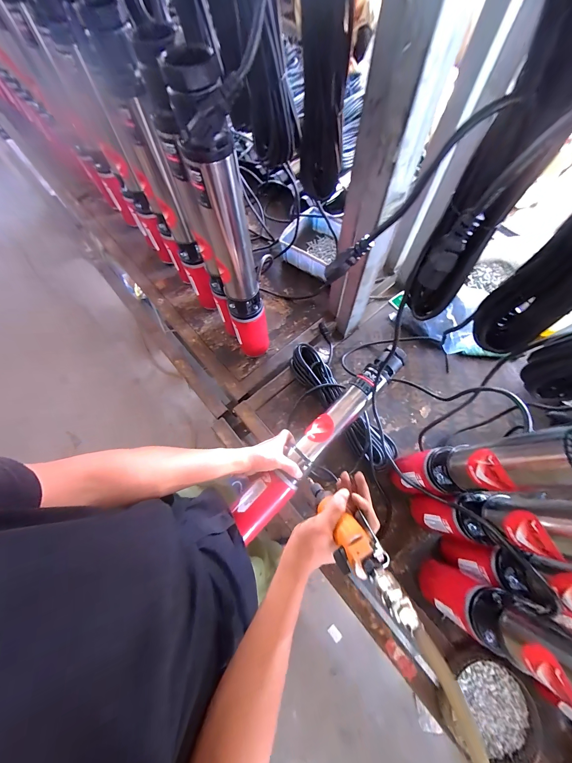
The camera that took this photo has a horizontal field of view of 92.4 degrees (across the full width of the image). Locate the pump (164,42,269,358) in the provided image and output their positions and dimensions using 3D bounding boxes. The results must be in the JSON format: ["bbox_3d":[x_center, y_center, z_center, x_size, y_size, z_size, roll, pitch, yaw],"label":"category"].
[{"bbox_3d":[-0.090,-0.208,0.479,0.069,0.483,0.090,-13,69,-3],"label":"pump"}]

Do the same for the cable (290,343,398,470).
[{"bbox_3d":[0.135,0.043,0.641,0.100,0.065,0.337,-33,71,-11],"label":"cable"}]

